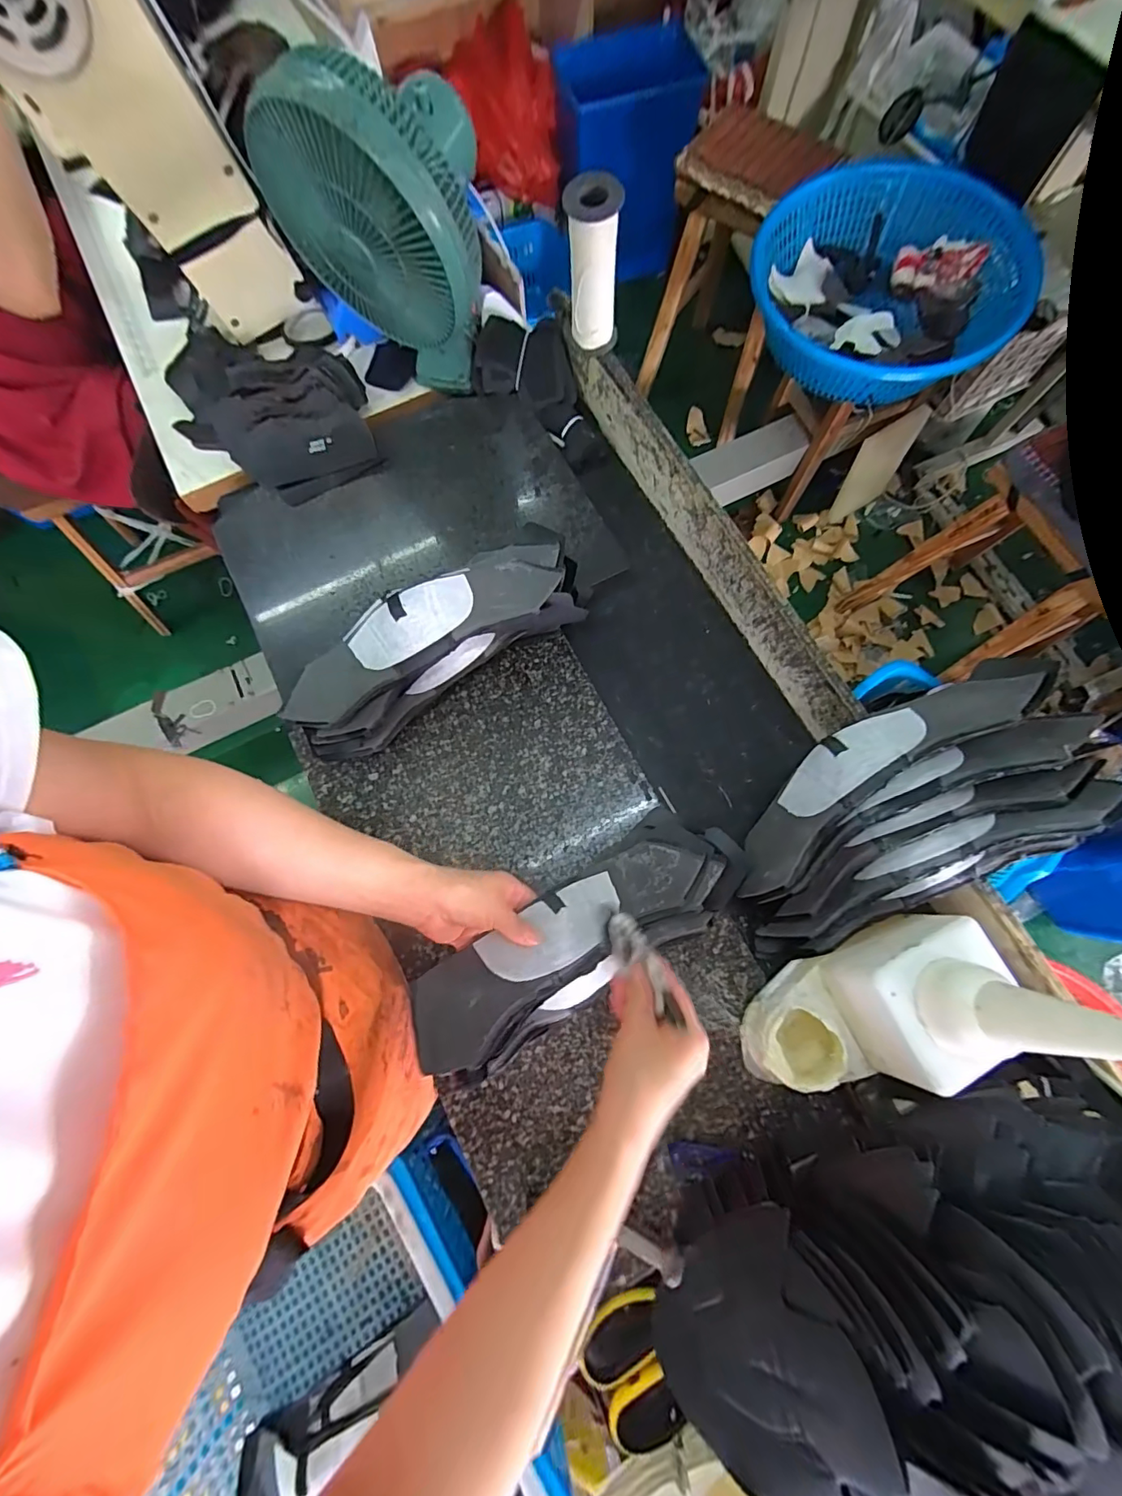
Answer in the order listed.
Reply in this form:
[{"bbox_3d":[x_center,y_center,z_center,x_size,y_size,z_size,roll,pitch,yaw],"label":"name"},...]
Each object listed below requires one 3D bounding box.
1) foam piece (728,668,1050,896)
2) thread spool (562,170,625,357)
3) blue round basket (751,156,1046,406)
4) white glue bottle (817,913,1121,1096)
[{"bbox_3d":[0.291,0.022,0.493,0.326,0.068,0.083,-42,77,15],"label":"foam piece"},{"bbox_3d":[0.033,-0.524,0.555,0.054,0.145,0.050,-10,75,-1],"label":"thread spool"},{"bbox_3d":[0.706,-0.982,1.083,0.501,0.134,0.530,-34,77,-7],"label":"blue round basket"},{"bbox_3d":[0.316,0.204,0.395,0.123,0.205,0.102,-27,77,-6],"label":"white glue bottle"}]

